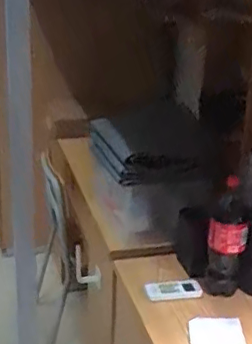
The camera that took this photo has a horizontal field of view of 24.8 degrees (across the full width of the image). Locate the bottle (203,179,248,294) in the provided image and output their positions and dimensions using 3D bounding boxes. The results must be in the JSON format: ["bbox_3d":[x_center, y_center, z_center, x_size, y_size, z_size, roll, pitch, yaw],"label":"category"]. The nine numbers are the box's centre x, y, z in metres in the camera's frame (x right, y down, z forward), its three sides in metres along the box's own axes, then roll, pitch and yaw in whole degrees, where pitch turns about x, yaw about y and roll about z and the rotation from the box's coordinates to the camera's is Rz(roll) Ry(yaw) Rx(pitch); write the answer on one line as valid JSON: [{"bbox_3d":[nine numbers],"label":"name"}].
[{"bbox_3d":[0.217,0.157,1.238,0.079,0.262,0.091,6,22,10],"label":"bottle"}]

